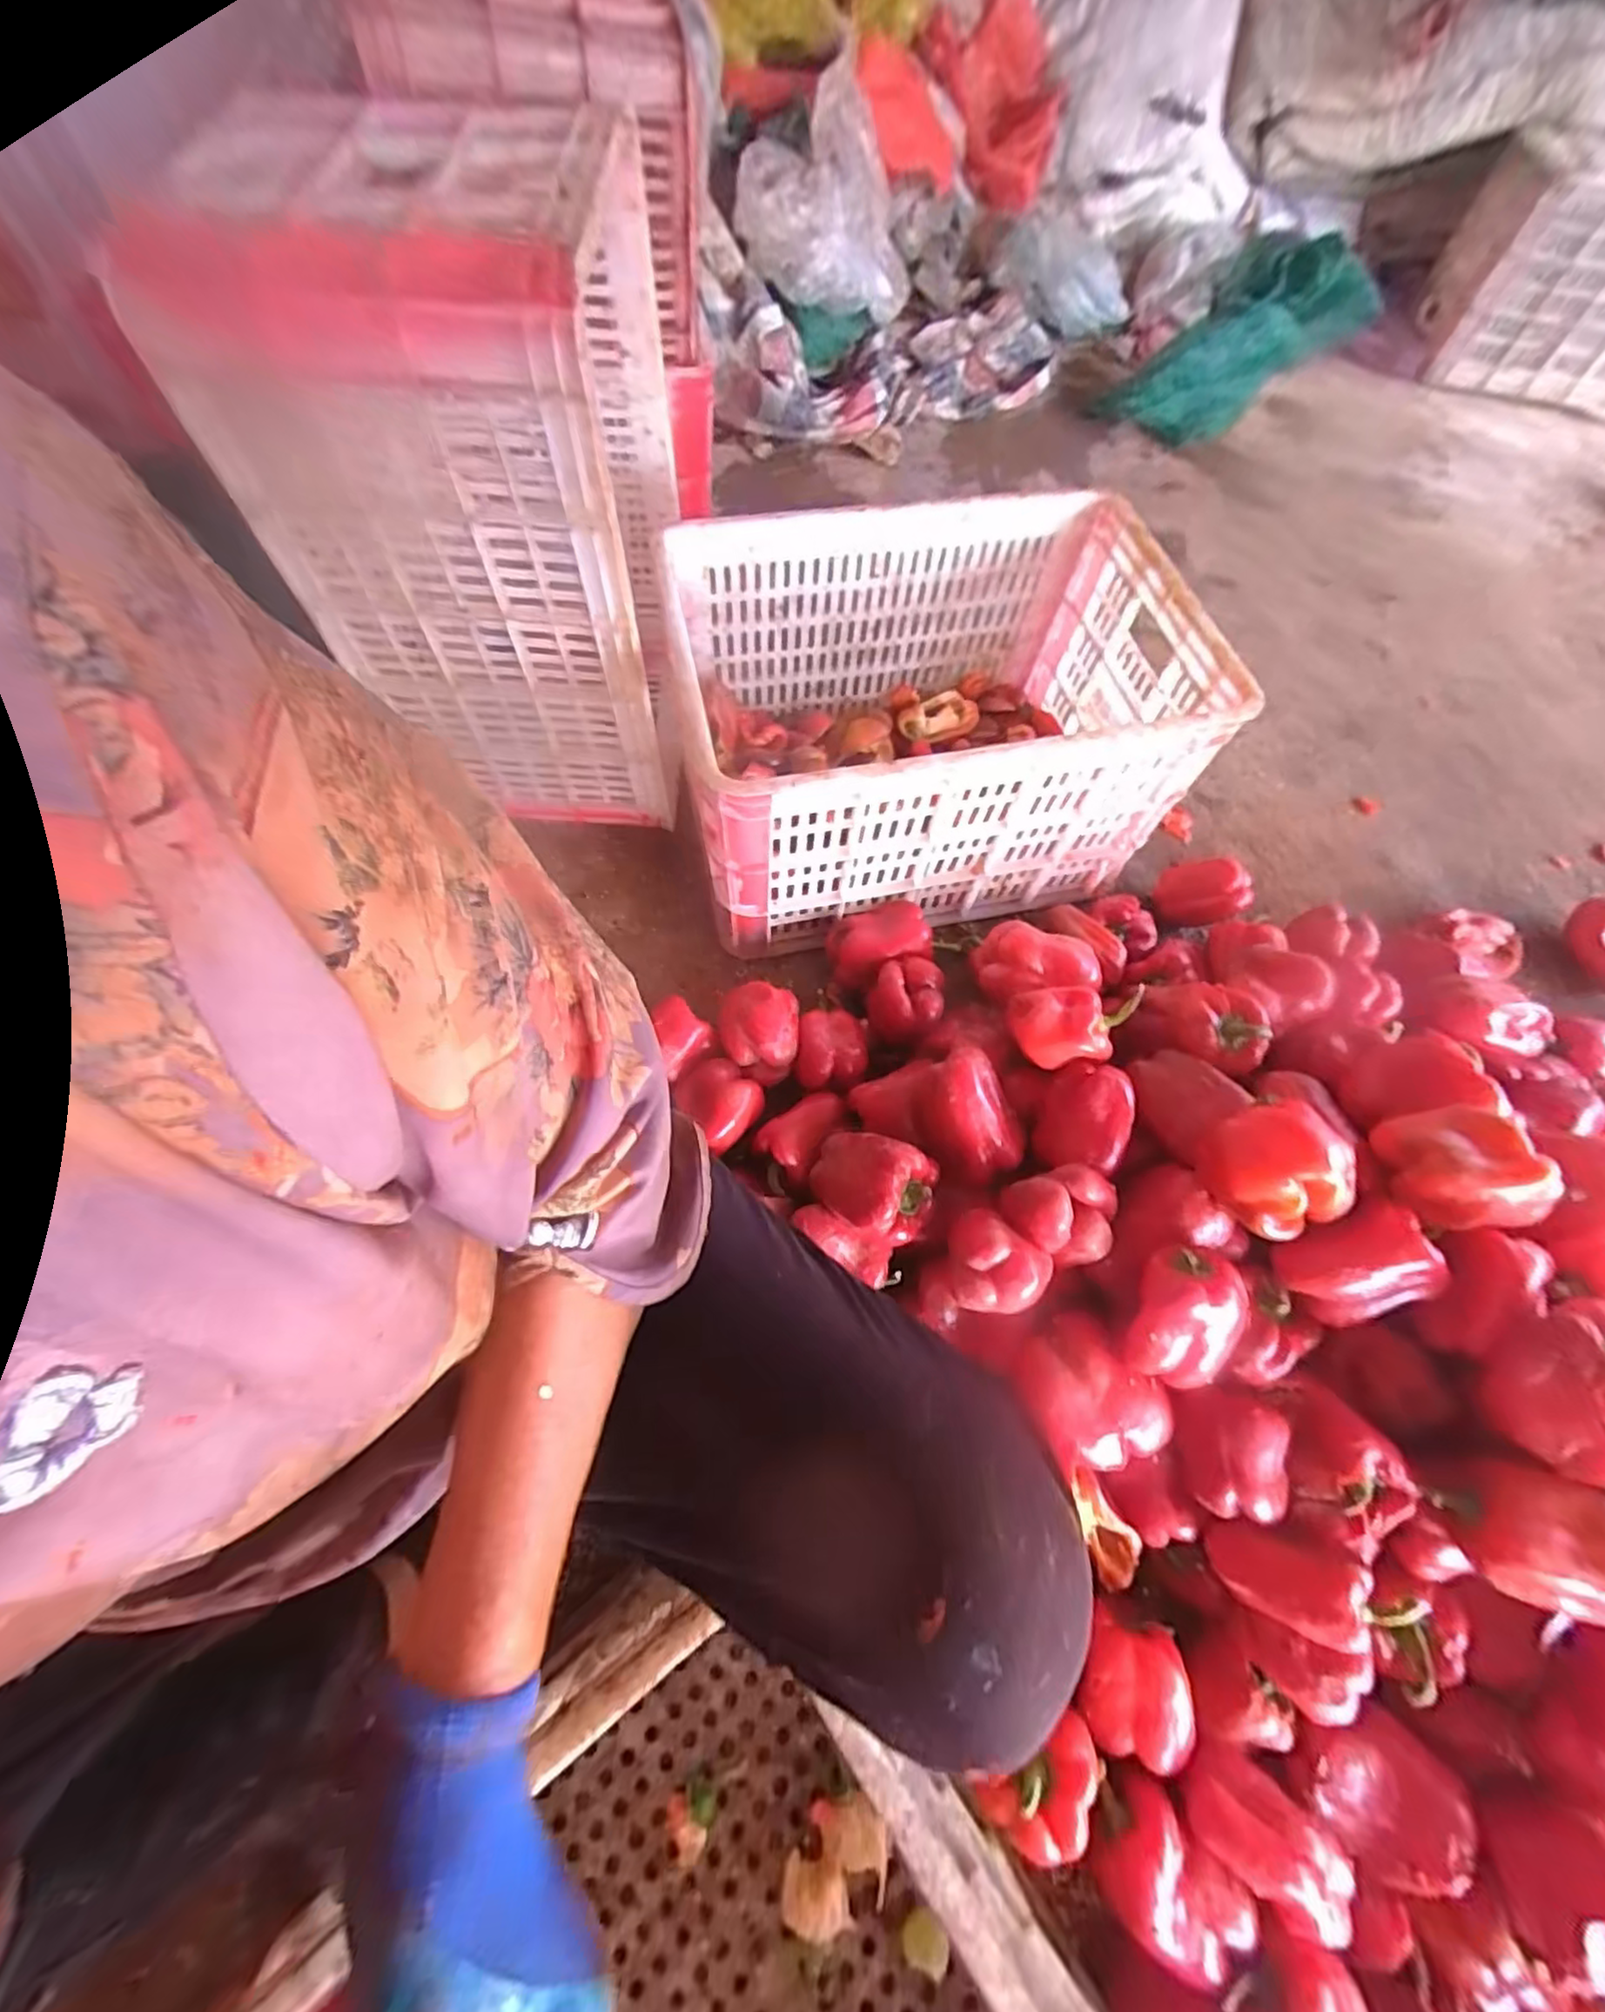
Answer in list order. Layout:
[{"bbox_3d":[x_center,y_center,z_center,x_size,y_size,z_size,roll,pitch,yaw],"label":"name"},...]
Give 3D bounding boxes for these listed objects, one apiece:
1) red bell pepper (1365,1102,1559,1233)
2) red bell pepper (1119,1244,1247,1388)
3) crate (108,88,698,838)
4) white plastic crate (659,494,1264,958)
[{"bbox_3d":[0.493,0.119,0.510,0.077,0.072,0.092,-6,66,-6],"label":"red bell pepper"},{"bbox_3d":[0.300,0.245,0.541,0.071,0.055,0.103,22,105,13],"label":"red bell pepper"},{"bbox_3d":[-0.279,-0.475,0.689,0.303,0.480,0.356,-5,67,-5],"label":"crate"},{"bbox_3d":[0.126,-0.311,0.770,0.496,0.284,0.370,-12,68,-8],"label":"white plastic crate"}]

